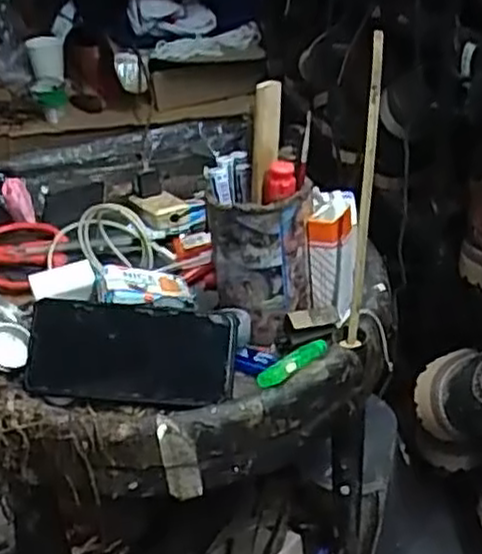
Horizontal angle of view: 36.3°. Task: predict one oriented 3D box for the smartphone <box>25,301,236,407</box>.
[{"bbox_3d":[-0.090,0.061,0.586,0.164,0.076,0.015,3,-9,7],"label":"smartphone"}]

